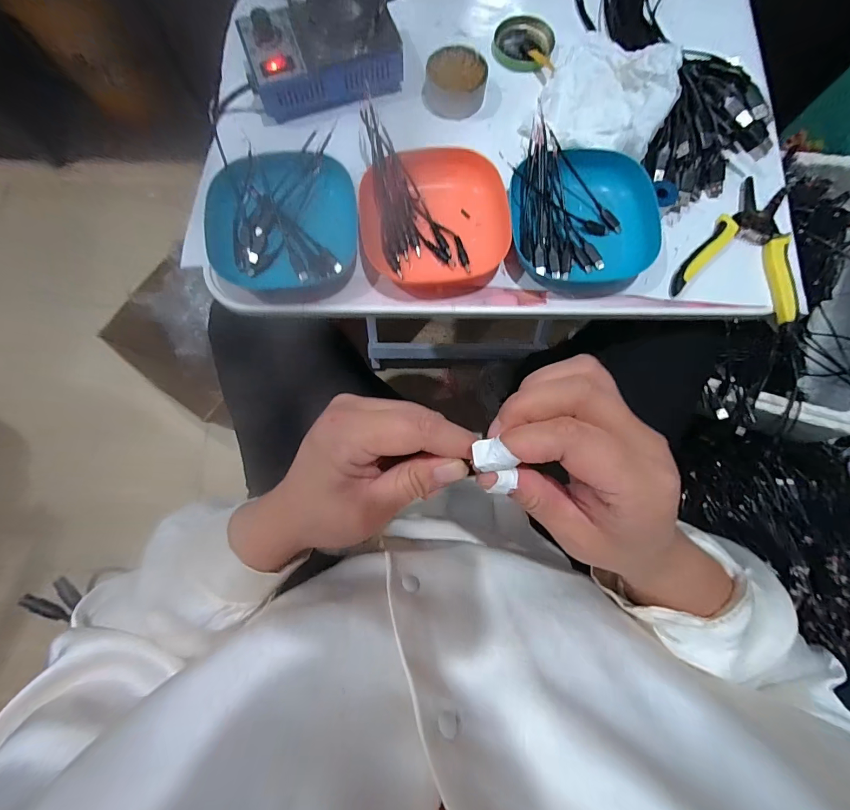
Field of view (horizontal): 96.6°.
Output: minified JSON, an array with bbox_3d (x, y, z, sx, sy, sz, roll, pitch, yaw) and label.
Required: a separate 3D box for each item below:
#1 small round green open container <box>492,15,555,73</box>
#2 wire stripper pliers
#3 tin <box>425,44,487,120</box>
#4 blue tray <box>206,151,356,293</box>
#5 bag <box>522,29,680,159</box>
[{"bbox_3d":[0.111,-0.404,0.424,0.066,0.009,0.064,0,80,-1],"label":"small round green open container"},{"bbox_3d":[0.325,-0.159,0.378,0.115,0.015,0.150,24,81,3],"label":"wire stripper pliers"},{"bbox_3d":[0.033,-0.343,0.403,0.063,0.030,0.061,0,80,-1],"label":"tin"},{"bbox_3d":[-0.138,-0.176,0.368,0.137,0.027,0.127,-2,80,-1],"label":"blue tray"},{"bbox_3d":[0.190,-0.327,0.393,0.126,0.042,0.138,26,81,4],"label":"bag"}]

